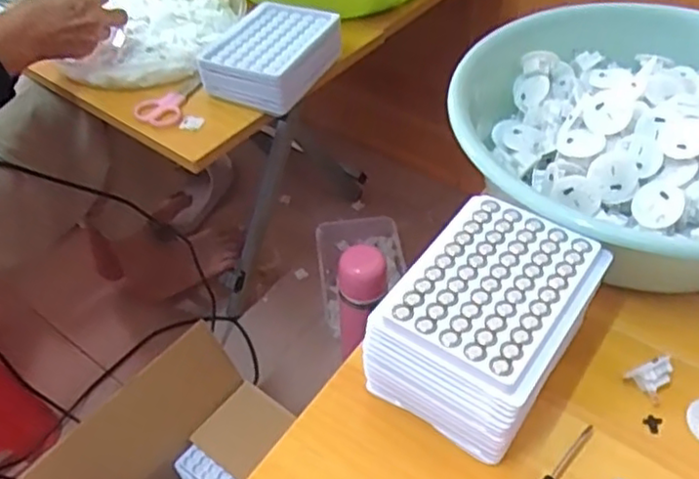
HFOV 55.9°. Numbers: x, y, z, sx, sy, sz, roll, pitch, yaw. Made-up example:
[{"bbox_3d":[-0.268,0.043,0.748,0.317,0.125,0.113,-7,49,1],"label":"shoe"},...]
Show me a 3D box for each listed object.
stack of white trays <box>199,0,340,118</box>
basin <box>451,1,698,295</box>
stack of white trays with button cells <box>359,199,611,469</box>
[{"bbox_3d":[-0.082,-0.187,0.685,0.100,0.053,0.130,23,53,23],"label":"stack of white trays"},{"bbox_3d":[0.230,-0.081,0.508,0.287,0.115,0.238,24,53,23],"label":"basin"},{"bbox_3d":[0.085,0.056,0.418,0.099,0.089,0.132,29,55,27],"label":"stack of white trays with button cells"}]

